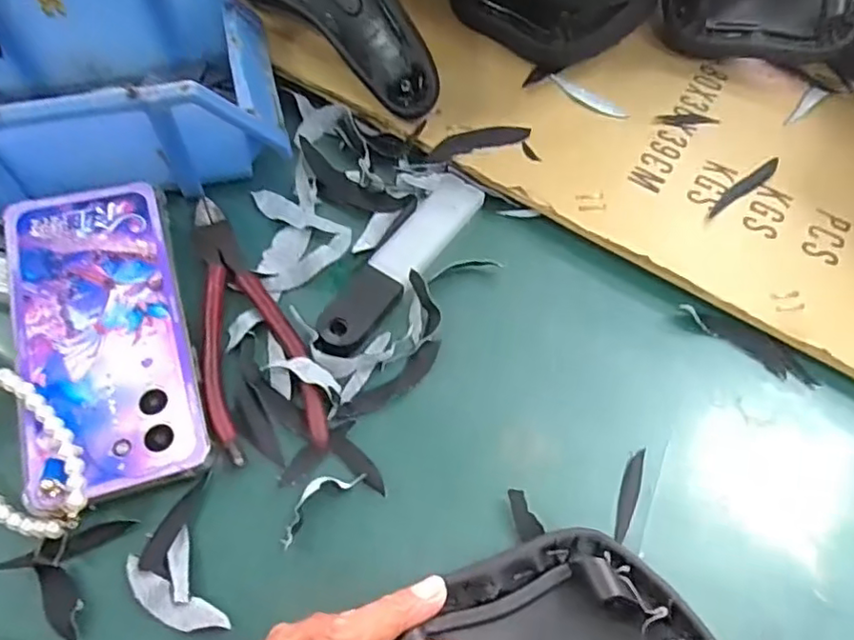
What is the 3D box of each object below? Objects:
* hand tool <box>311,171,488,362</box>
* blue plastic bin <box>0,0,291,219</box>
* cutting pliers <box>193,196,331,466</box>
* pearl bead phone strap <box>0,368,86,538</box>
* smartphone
[{"bbox_3d":[-0.014,-0.033,0.337,0.030,0.010,0.128,34,65,15],"label":"hand tool"},{"bbox_3d":[-0.178,-0.137,0.345,0.178,0.066,0.122,-11,65,-7],"label":"blue plastic bin"},{"bbox_3d":[-0.098,0.000,0.317,0.051,0.007,0.157,-22,65,-14],"label":"cutting pliers"},{"bbox_3d":[-0.184,0.061,0.276,0.052,0.010,0.088,-42,72,3],"label":"pearl bead phone strap"},{"bbox_3d":[-0.158,0.003,0.303,0.074,0.005,0.164,-13,66,-16],"label":"smartphone"}]

